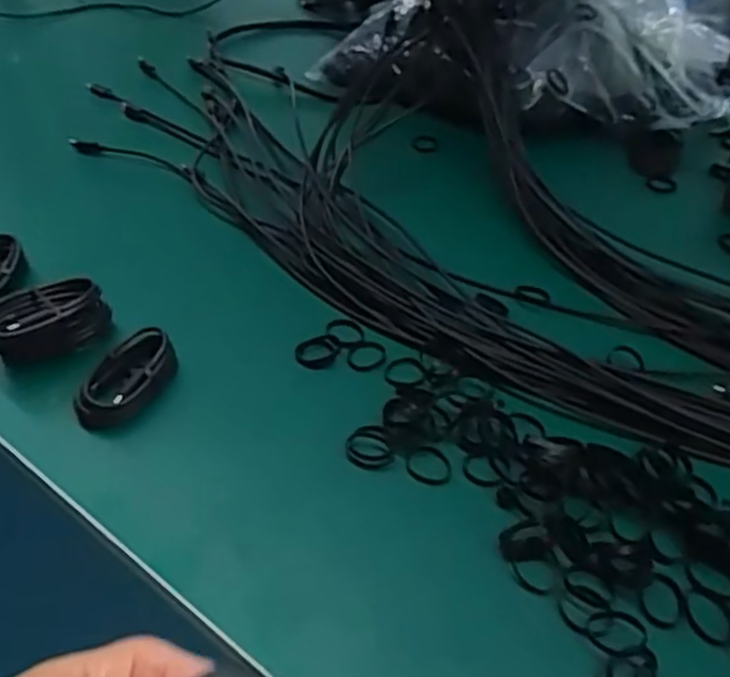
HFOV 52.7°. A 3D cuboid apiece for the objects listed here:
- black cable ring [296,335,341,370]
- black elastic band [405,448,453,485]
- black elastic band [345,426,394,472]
[{"bbox_3d":[-0.032,0.009,0.499,0.030,0.005,0.026,-5,45,-8],"label":"black cable ring"},{"bbox_3d":[0.038,0.074,0.436,0.026,0.004,0.026,0,44,-2],"label":"black elastic band"},{"bbox_3d":[0.003,0.065,0.443,0.029,0.005,0.029,8,44,5],"label":"black elastic band"}]

